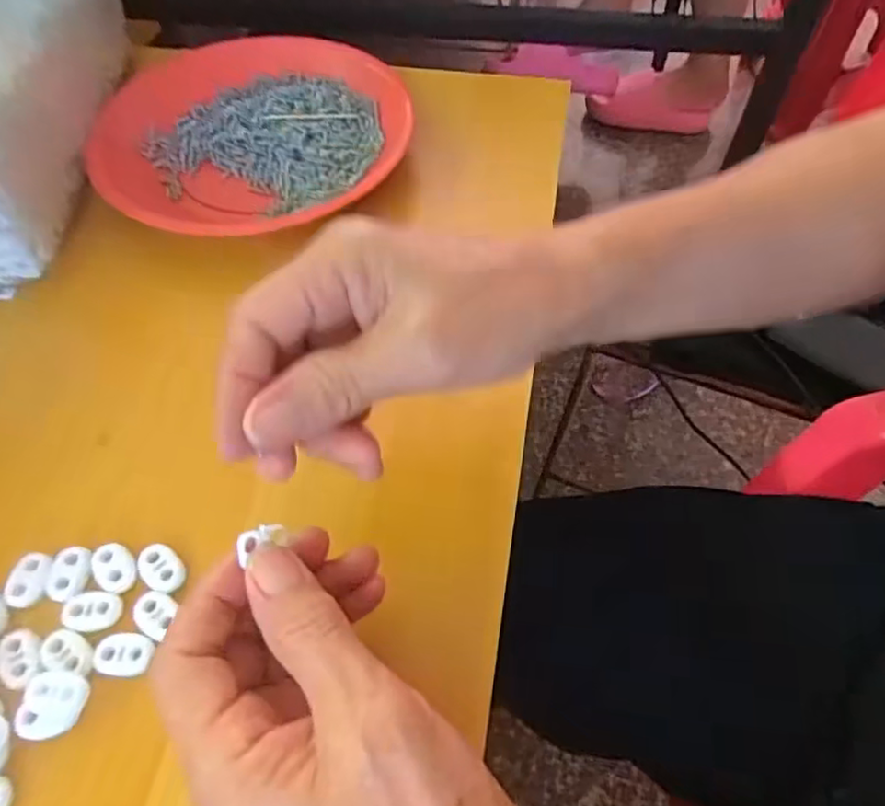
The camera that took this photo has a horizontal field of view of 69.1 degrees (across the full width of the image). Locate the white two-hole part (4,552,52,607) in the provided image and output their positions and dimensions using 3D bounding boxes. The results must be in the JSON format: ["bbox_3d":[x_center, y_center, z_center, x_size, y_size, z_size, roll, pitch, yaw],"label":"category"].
[{"bbox_3d":[-0.170,0.072,0.263,0.015,0.004,0.021,3,57,3],"label":"white two-hole part"}]

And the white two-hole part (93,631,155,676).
[{"bbox_3d":[-0.124,0.097,0.249,0.022,0.004,0.016,4,57,4],"label":"white two-hole part"}]

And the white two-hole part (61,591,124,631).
[{"bbox_3d":[-0.141,0.082,0.256,0.023,0.004,0.015,-1,56,0],"label":"white two-hole part"}]

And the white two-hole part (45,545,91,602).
[{"bbox_3d":[-0.154,0.069,0.264,0.016,0.004,0.022,4,57,3],"label":"white two-hole part"}]

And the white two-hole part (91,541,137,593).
[{"bbox_3d":[-0.137,0.067,0.266,0.023,0.004,0.016,39,65,23],"label":"white two-hole part"}]

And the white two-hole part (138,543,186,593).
[{"bbox_3d":[-0.118,0.068,0.265,0.015,0.004,0.022,-36,63,-21],"label":"white two-hole part"}]

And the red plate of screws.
[{"bbox_3d":[-0.127,-0.167,0.409,0.199,0.028,0.186,0,56,1],"label":"red plate of screws"}]

